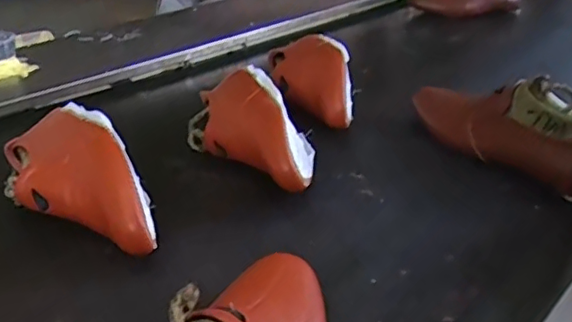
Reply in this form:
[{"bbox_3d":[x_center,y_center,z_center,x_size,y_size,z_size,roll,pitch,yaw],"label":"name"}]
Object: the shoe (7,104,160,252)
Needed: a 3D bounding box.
[{"bbox_3d":[-0.210,0.010,0.599,0.098,0.082,0.258,-24,40,-38],"label":"shoe"}]

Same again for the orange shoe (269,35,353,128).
[{"bbox_3d":[0.035,-0.121,0.844,0.094,0.077,0.256,-1,30,-6],"label":"orange shoe"}]

